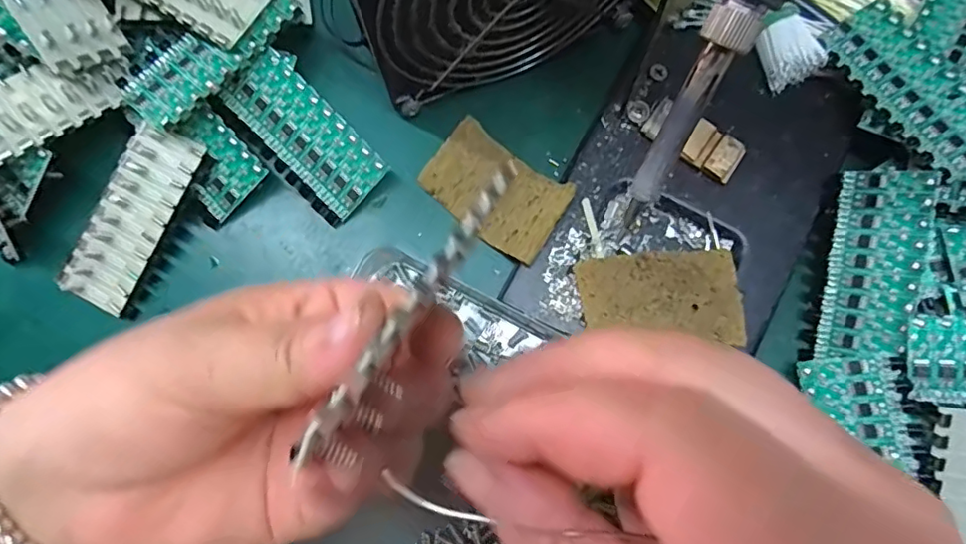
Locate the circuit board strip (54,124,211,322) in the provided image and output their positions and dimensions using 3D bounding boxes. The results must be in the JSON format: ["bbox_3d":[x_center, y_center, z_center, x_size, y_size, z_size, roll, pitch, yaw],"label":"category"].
[{"bbox_3d":[-0.147,-0.023,0.243,0.029,0.005,0.078,30,90,-8],"label":"circuit board strip"}]

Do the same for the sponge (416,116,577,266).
[{"bbox_3d":[0.005,-0.034,0.246,0.062,0.008,0.037,38,87,17],"label":"sponge"}]

